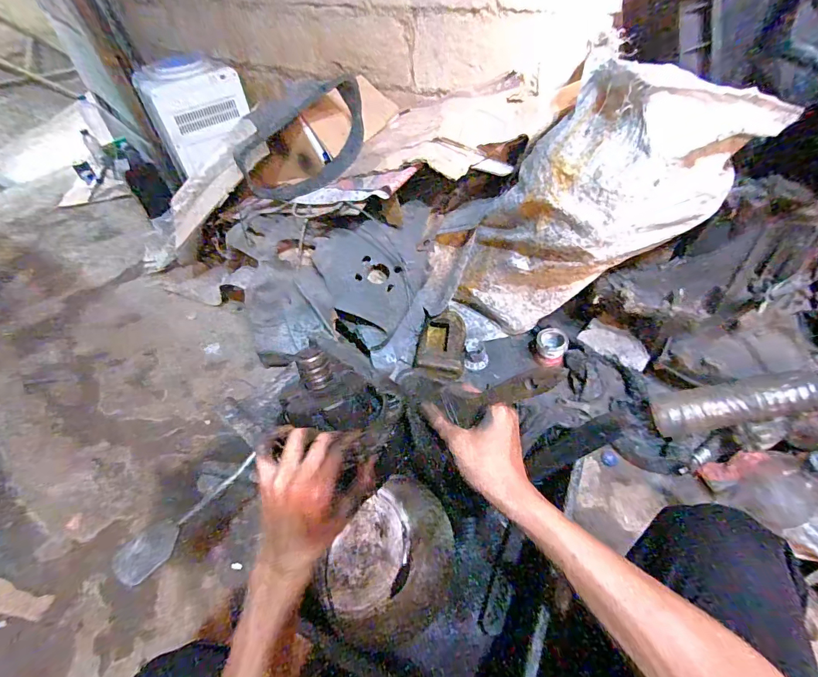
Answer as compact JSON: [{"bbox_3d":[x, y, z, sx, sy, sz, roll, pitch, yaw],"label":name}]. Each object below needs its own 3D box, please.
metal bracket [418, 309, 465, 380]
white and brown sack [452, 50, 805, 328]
[{"bbox_3d":[0.083,0.013,1.064,0.119,0.052,0.182,3,48,8],"label":"metal bracket"},{"bbox_3d":[0.343,-0.203,0.878,0.329,0.698,0.182,20,61,-10],"label":"white and brown sack"}]

